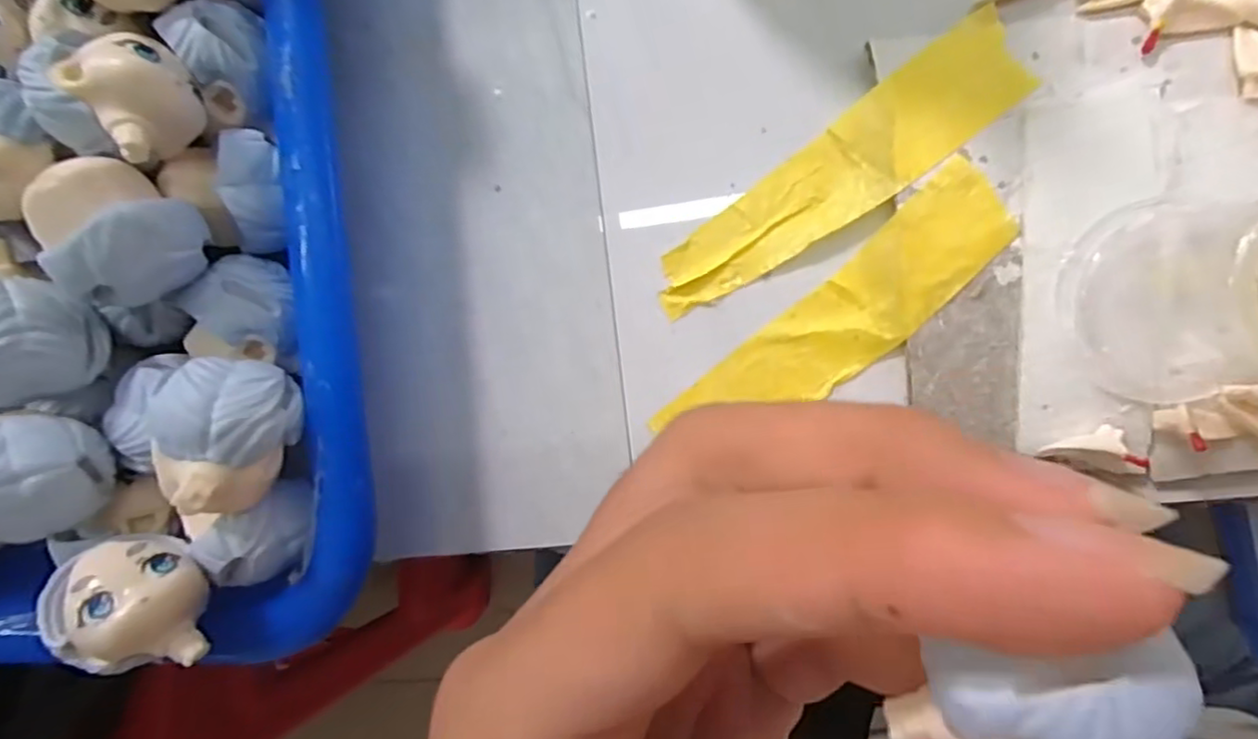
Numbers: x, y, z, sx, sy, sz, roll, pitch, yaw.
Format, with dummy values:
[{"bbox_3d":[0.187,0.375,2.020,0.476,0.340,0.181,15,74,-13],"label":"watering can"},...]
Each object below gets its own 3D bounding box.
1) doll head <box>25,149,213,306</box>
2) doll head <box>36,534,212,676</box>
[{"bbox_3d":[-0.088,-0.023,0.110,0.021,0.020,0.018,44,98,4],"label":"doll head"},{"bbox_3d":[-0.085,0.041,0.112,0.017,0.023,0.023,-8,92,9],"label":"doll head"}]

